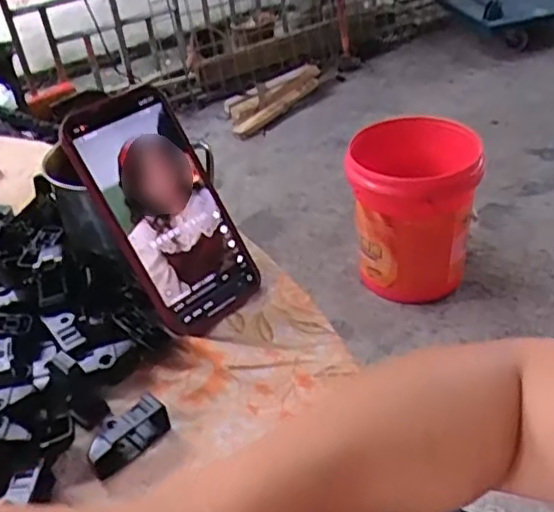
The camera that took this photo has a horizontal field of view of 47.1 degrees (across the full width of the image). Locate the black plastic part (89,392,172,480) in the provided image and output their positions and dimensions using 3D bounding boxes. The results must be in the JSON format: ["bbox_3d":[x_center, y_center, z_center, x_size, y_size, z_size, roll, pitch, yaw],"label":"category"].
[{"bbox_3d":[-0.084,0.100,0.354,0.047,0.024,0.015,-34,48,-29],"label":"black plastic part"}]

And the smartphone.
[{"bbox_3d":[-0.073,-0.030,0.414,0.073,0.157,0.018,-32,14,-22],"label":"smartphone"}]

